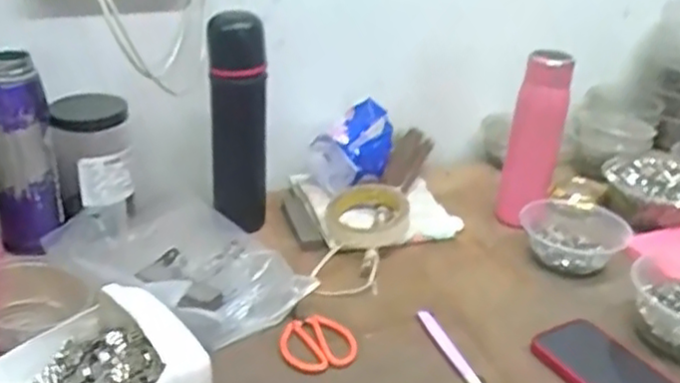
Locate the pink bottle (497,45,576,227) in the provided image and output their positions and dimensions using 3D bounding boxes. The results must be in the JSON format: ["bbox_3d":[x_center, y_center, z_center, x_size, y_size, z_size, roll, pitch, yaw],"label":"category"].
[{"bbox_3d":[0.234,-0.056,0.857,0.061,0.208,0.057,12,28,18],"label":"pink bottle"}]

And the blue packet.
[{"bbox_3d":[0.016,-0.057,0.913,0.080,0.085,0.109,20,32,32],"label":"blue packet"}]

